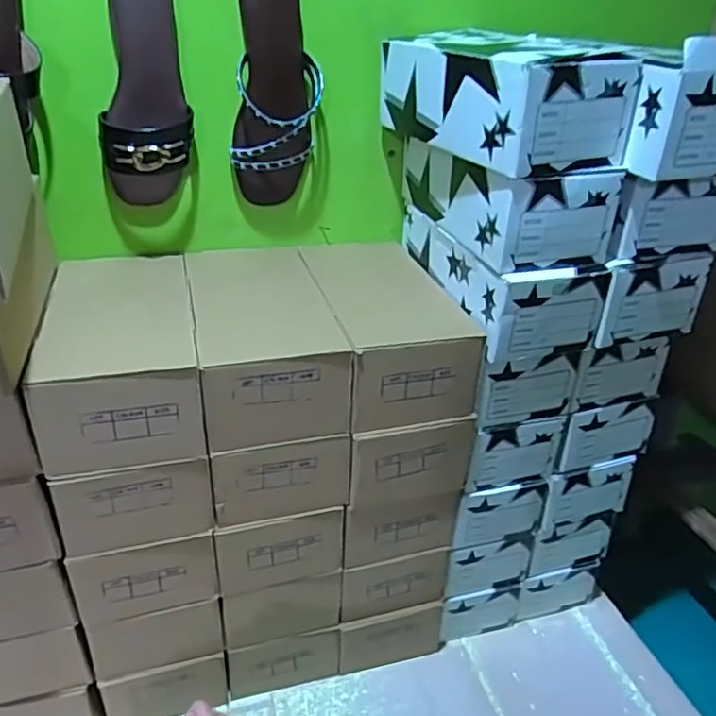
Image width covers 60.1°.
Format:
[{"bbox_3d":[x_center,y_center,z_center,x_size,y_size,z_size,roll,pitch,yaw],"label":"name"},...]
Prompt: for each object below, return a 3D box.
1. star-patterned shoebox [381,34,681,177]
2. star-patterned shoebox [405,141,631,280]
[{"bbox_3d":[0.139,-0.268,0.628,0.131,0.098,0.262,-10,32,-24],"label":"star-patterned shoebox"},{"bbox_3d":[0.159,-0.183,0.679,0.143,0.087,0.253,-4,30,-14],"label":"star-patterned shoebox"}]

